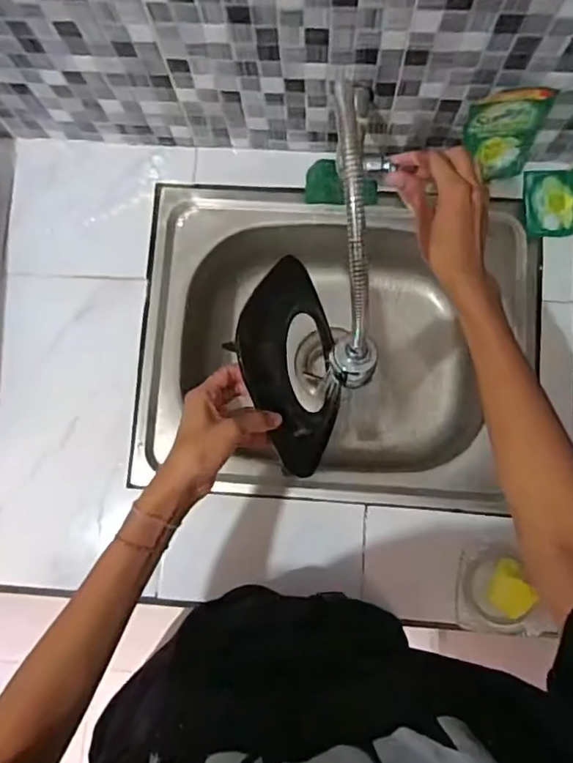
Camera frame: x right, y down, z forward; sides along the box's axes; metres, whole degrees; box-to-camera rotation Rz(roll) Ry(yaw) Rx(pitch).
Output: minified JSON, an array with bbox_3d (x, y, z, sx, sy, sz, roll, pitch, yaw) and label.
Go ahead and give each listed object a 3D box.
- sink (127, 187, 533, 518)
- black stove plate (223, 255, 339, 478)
[{"bbox_3d":[0.065,-0.049,0.792,0.493,0.160,0.412,3,82,3],"label":"sink"},{"bbox_3d":[0.020,-0.026,0.637,0.023,0.204,0.205,-6,39,29],"label":"black stove plate"}]

